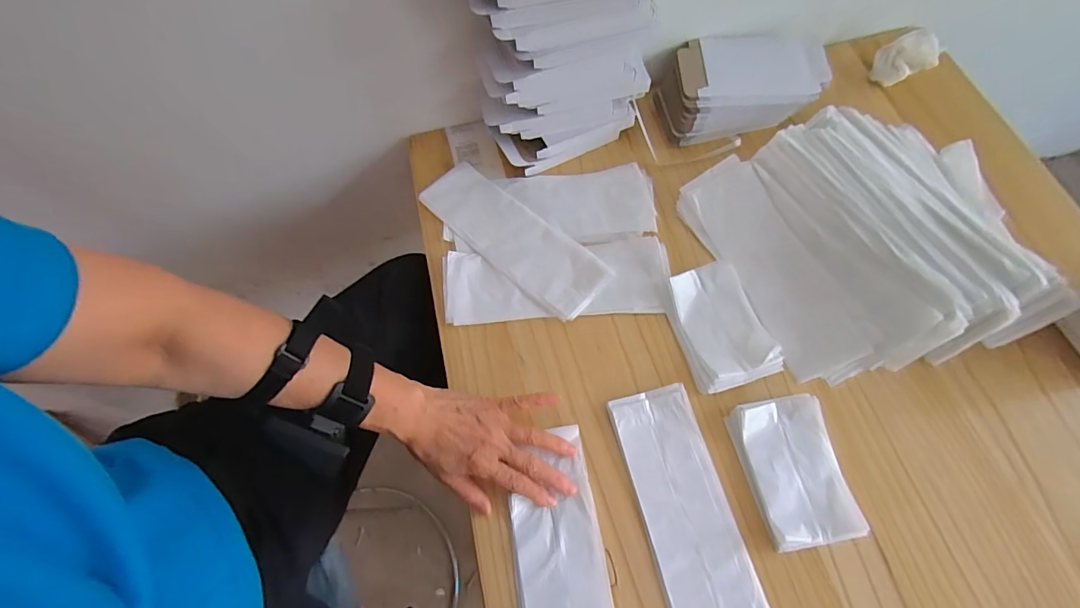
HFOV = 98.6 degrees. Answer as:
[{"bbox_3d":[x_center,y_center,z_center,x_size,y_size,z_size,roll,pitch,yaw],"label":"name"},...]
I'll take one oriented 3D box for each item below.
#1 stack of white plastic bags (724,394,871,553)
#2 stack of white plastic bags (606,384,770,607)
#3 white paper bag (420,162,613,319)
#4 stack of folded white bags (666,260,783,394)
[{"bbox_3d":[0.241,0.156,0.442,0.080,0.022,0.129,-9,65,-1],"label":"stack of white plastic bags"},{"bbox_3d":[0.141,0.206,0.432,0.083,0.007,0.254,-13,66,-3],"label":"stack of white plastic bags"},{"bbox_3d":[-0.033,-0.085,0.567,0.253,0.014,0.085,38,73,18],"label":"white paper bag"},{"bbox_3d":[0.191,0.022,0.500,0.085,0.019,0.131,-16,66,-4],"label":"stack of folded white bags"}]

